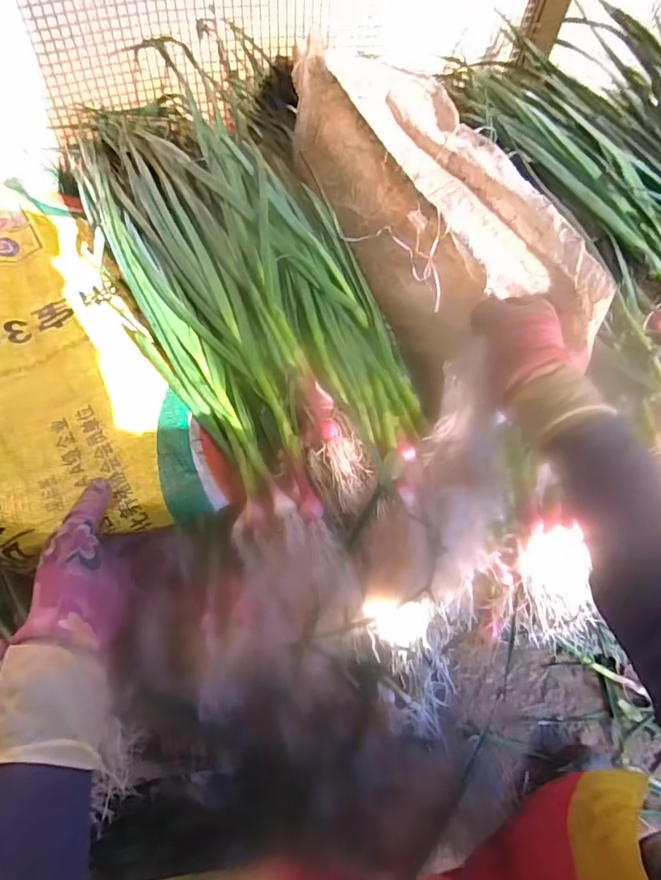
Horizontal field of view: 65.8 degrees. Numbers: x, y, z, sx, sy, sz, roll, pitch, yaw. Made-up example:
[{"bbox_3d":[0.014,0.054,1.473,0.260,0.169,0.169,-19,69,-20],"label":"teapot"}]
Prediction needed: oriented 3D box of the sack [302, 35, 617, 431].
[{"bbox_3d":[0.084,-0.243,0.511,0.153,0.099,0.430,-17,64,-11],"label":"sack"}]

